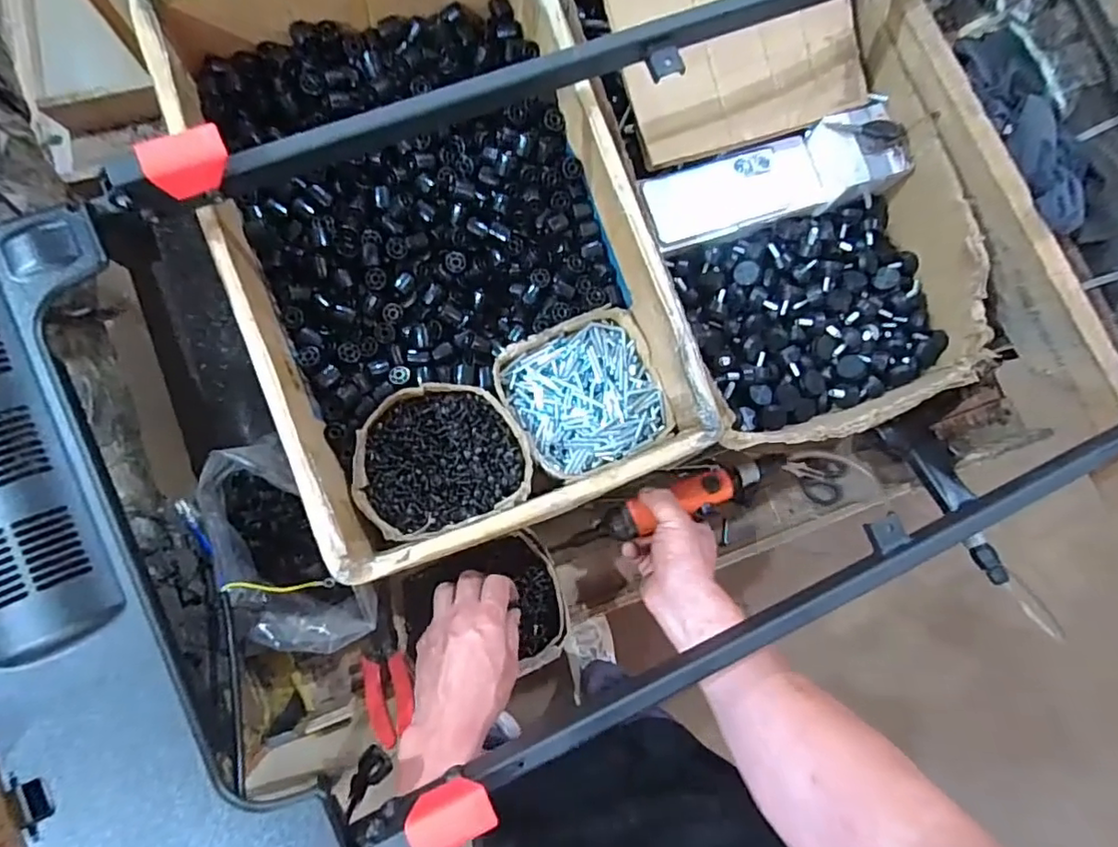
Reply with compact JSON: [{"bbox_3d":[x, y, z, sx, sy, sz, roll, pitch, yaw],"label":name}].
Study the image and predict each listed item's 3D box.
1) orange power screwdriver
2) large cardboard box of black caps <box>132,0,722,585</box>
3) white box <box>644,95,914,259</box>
[{"bbox_3d":[0.114,0.093,0.647,0.224,0.035,0.037,-18,86,-5],"label":"orange power screwdriver"},{"bbox_3d":[-0.109,-0.164,0.554,0.344,0.124,0.512,-21,87,-9],"label":"large cardboard box of black caps"},{"bbox_3d":[0.240,-0.270,0.635,0.277,0.052,0.088,-18,86,-9],"label":"white box"}]

